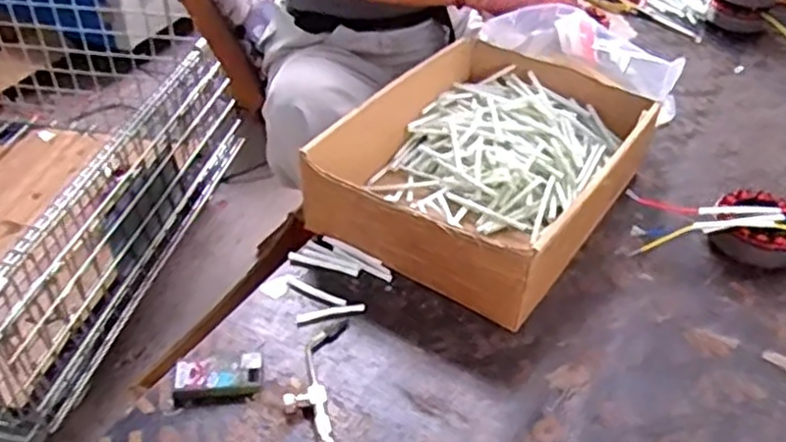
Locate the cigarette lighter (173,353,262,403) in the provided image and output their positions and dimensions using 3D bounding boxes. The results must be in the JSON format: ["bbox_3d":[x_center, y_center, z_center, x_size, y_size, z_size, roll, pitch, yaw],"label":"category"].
[{"bbox_3d":[-0.137,0.122,0.574,0.066,0.015,0.035,-6,40,-10],"label":"cigarette lighter"}]

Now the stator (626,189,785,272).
[{"bbox_3d":[0.331,0.003,0.729,0.184,0.041,0.092,8,40,7],"label":"stator"}]

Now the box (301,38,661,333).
[{"bbox_3d":[0.101,-0.062,0.752,0.242,0.091,0.329,25,45,25],"label":"box"}]

